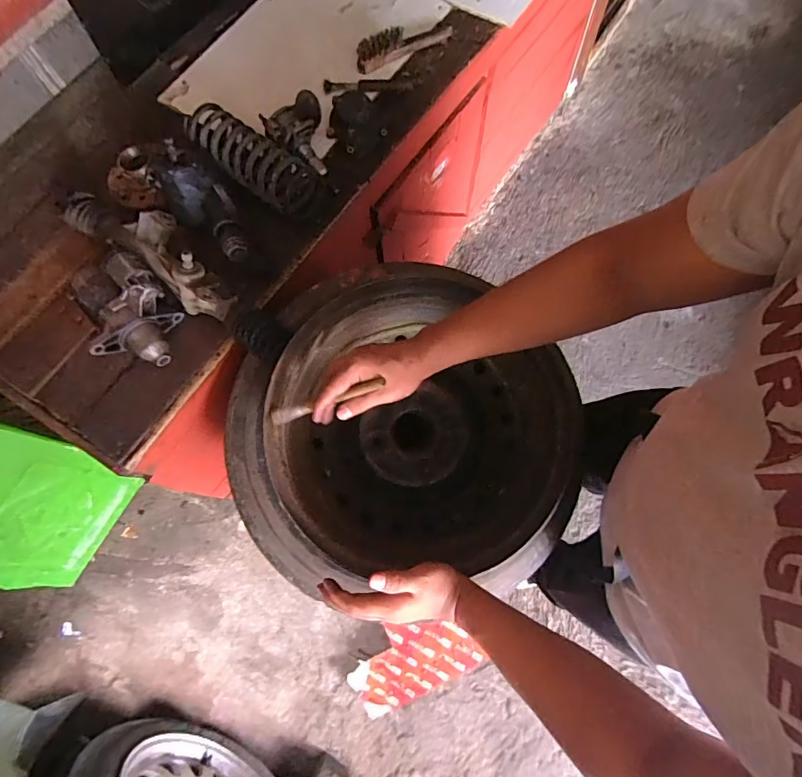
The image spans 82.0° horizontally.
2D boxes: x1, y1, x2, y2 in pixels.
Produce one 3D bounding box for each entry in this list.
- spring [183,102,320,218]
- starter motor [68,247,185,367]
[{"bbox_3d":[-0.268,-0.409,0.814,0.263,0.086,0.093,37,76,13],"label":"spring"},{"bbox_3d":[-0.429,-0.117,0.736,0.127,0.098,0.187,-27,72,-7],"label":"starter motor"}]

